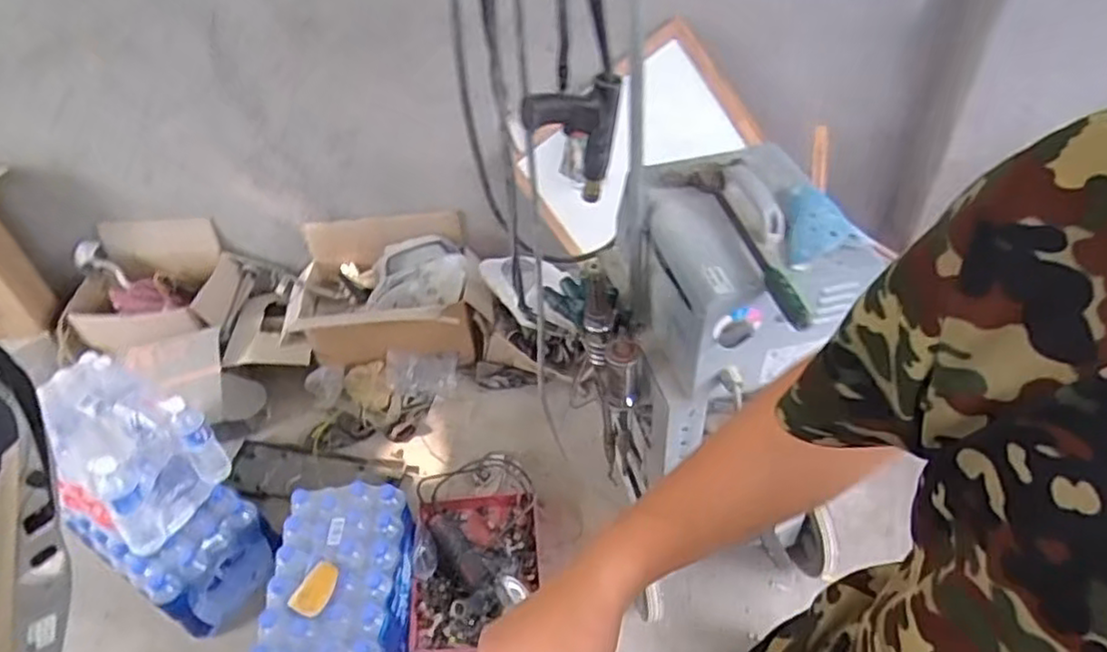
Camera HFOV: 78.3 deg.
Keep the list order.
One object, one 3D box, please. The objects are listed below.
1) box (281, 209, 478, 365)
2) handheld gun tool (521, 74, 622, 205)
[{"bbox_3d":[-0.440,-0.081,1.741,0.484,0.262,0.294,-4,38,-4],"label":"box"},{"bbox_3d":[0.023,-0.235,0.932,0.045,0.191,0.160,27,46,30],"label":"handheld gun tool"}]

